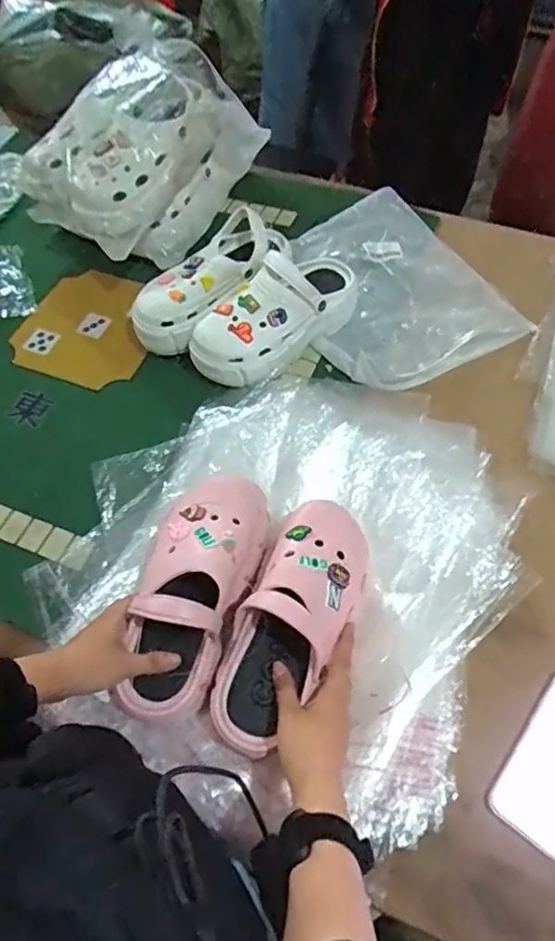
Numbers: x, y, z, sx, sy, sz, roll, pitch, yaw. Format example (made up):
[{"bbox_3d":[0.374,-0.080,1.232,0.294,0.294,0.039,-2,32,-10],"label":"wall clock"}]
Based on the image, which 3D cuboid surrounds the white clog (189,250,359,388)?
[{"bbox_3d":[-0.001,-0.219,0.822,0.248,0.086,0.107,-39,66,-20],"label":"white clog"}]

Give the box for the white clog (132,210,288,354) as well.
[{"bbox_3d":[-0.097,-0.276,0.857,0.258,0.098,0.108,-36,65,-19],"label":"white clog"}]

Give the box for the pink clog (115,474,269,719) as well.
[{"bbox_3d":[-0.084,0.109,0.572,0.098,0.088,0.242,15,68,9],"label":"pink clog"}]

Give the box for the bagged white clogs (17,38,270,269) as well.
[{"bbox_3d":[-0.218,-0.507,0.954,0.254,0.197,0.346,32,65,18],"label":"bagged white clogs"}]

